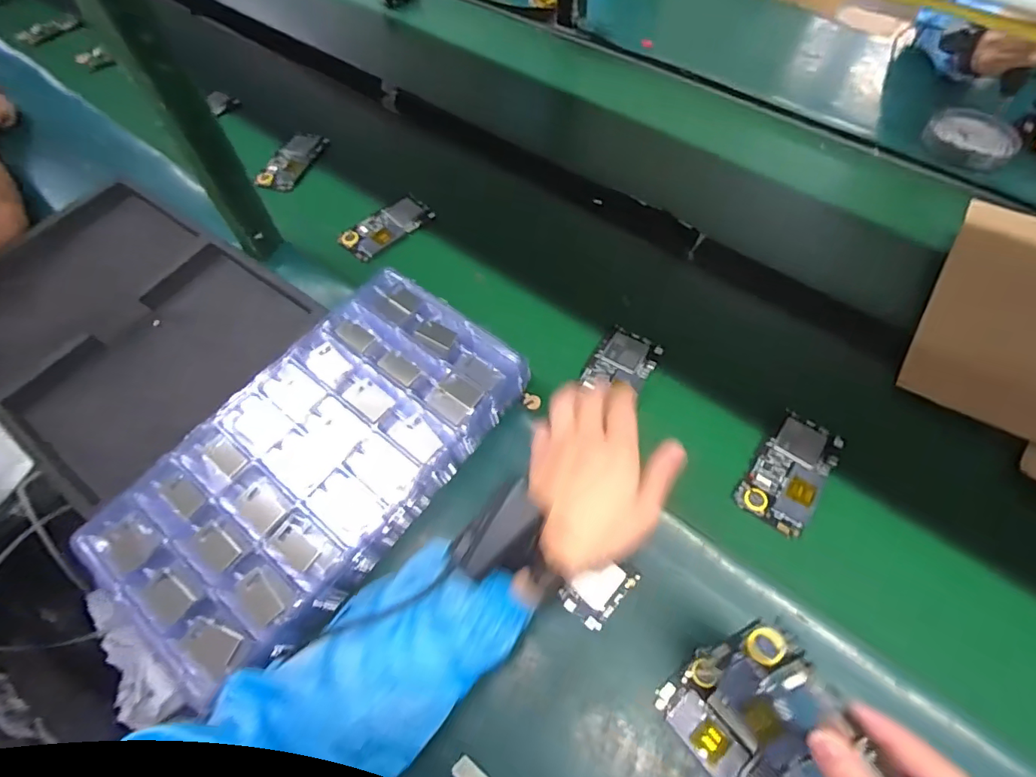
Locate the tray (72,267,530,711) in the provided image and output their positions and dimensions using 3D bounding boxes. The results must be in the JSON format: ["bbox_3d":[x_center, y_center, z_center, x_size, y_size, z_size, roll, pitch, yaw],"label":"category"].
[{"bbox_3d":[-0.188,0.064,0.489,0.210,0.046,0.392,34,66,21],"label":"tray"}]

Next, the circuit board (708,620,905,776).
[{"bbox_3d":[0.173,0.212,0.314,0.010,0.072,0.118,-1,44,-46],"label":"circuit board"}]

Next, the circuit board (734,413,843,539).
[{"bbox_3d":[0.270,0.080,0.503,0.062,0.009,0.123,32,65,20],"label":"circuit board"}]

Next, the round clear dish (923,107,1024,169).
[{"bbox_3d":[0.643,-0.356,0.722,0.096,0.029,0.108,-21,60,-10],"label":"round clear dish"}]

